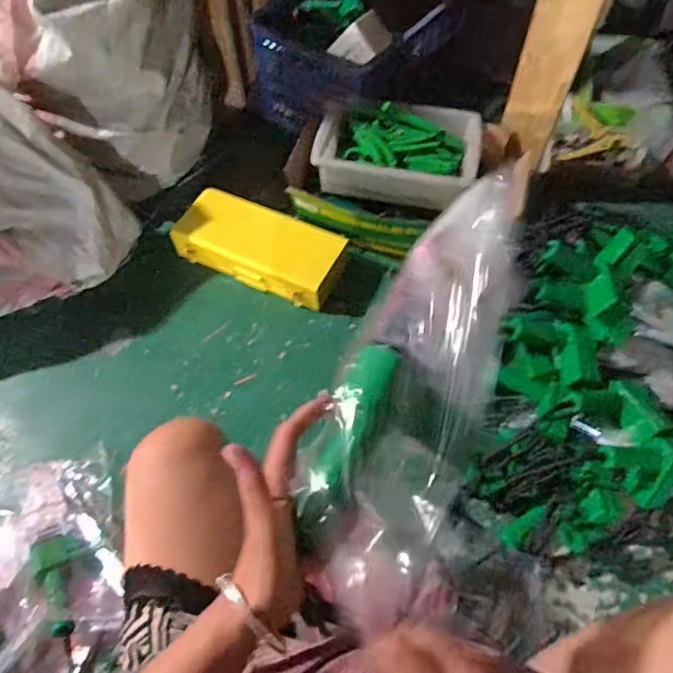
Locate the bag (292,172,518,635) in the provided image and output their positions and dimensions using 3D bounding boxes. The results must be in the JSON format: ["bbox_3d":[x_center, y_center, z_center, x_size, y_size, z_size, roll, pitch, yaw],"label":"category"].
[{"bbox_3d":[0.063,0.034,0.402,0.107,0.053,0.342,20,79,12],"label":"bag"}]

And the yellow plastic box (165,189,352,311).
[{"bbox_3d":[-0.164,-0.192,1.146,0.360,0.090,0.167,23,64,14],"label":"yellow plastic box"}]

